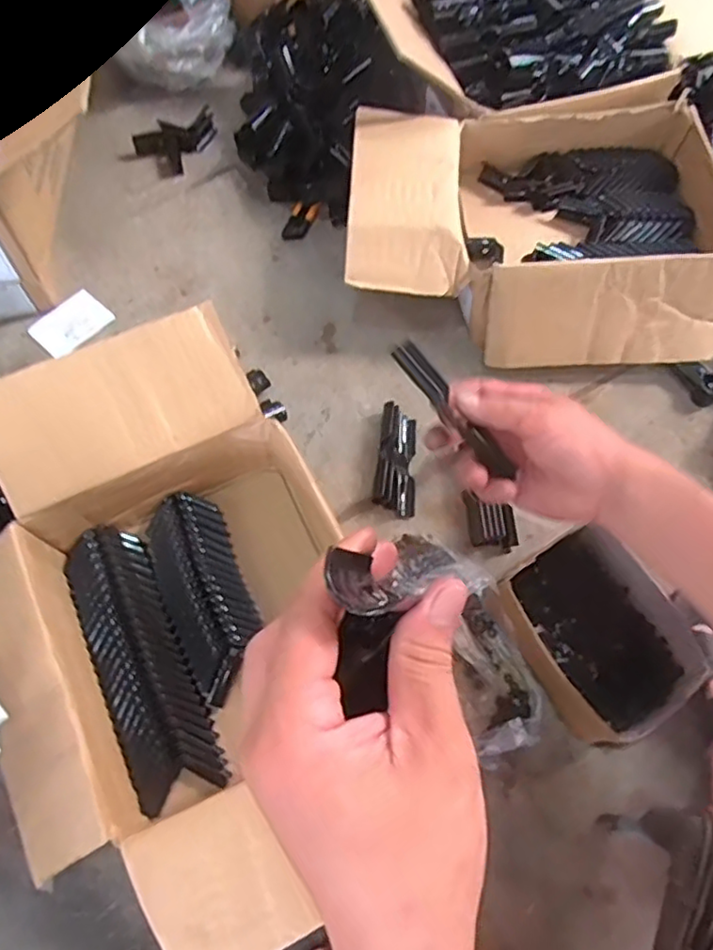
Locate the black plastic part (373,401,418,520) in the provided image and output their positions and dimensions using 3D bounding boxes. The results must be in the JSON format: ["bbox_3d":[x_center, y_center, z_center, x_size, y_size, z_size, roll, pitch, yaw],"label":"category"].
[{"bbox_3d":[0.049,-0.017,0.779,0.045,0.036,0.135,3,69,0],"label":"black plastic part"}]

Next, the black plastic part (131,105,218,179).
[{"bbox_3d":[-0.267,-0.517,0.984,0.129,0.032,0.078,-34,73,-13],"label":"black plastic part"}]

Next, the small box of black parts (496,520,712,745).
[{"bbox_3d":[0.249,0.172,0.675,0.136,0.092,0.195,-36,74,-14],"label":"small box of black parts"}]

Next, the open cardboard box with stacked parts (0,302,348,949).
[{"bbox_3d":[-0.183,0.153,0.639,0.369,0.190,0.546,-26,71,-11],"label":"open cardboard box with stacked parts"}]

